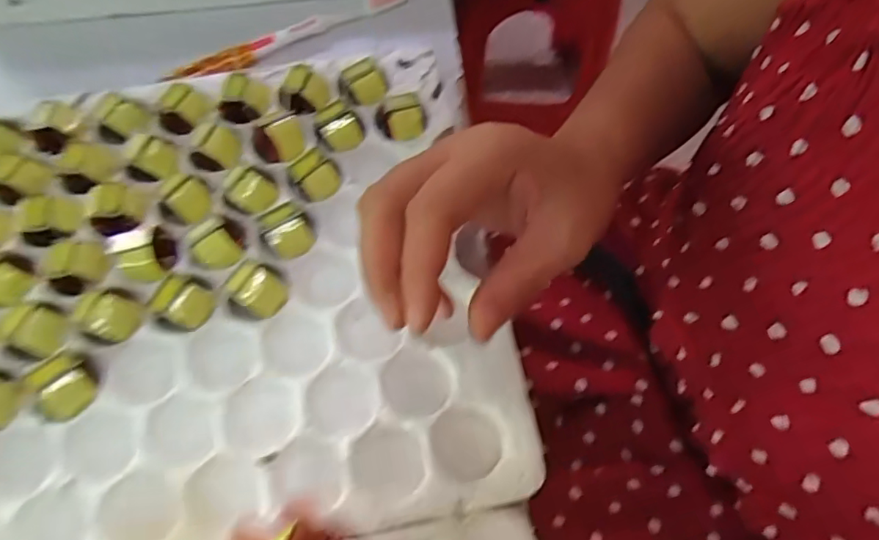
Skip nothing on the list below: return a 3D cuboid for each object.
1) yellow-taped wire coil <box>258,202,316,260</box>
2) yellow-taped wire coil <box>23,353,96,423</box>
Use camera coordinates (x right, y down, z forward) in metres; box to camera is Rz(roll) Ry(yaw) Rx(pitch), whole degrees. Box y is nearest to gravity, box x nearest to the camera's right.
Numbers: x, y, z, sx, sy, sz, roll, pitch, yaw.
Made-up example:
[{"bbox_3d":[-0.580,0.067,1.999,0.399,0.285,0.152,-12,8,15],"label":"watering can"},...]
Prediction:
[{"bbox_3d":[-0.084,-0.021,0.294,0.027,0.013,0.025,-37,71,-17],"label":"yellow-taped wire coil"},{"bbox_3d":[-0.182,0.055,0.259,0.027,0.012,0.028,-37,71,-17],"label":"yellow-taped wire coil"}]

